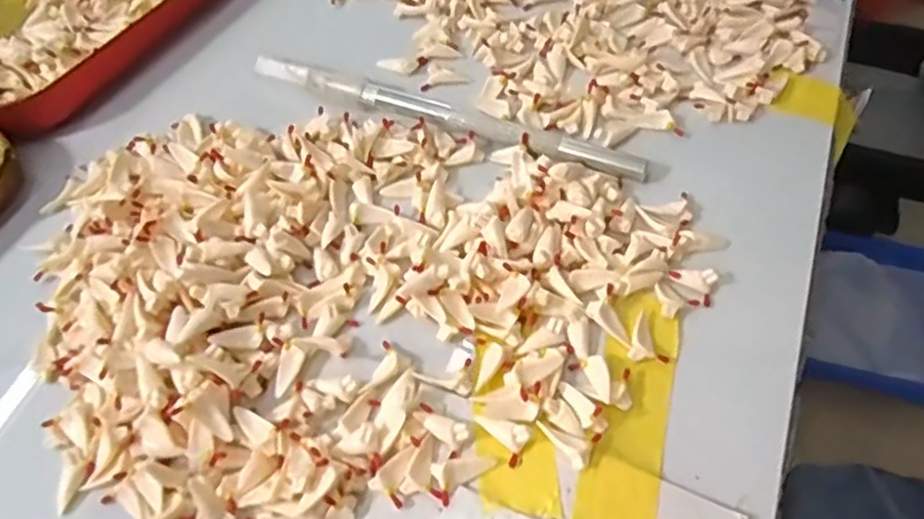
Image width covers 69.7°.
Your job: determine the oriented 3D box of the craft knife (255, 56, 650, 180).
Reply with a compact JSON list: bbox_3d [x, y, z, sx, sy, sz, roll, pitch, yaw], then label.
[{"bbox_3d":[-0.007,-0.052,0.232,0.144,0.008,0.009,17,60,14],"label":"craft knife"}]

